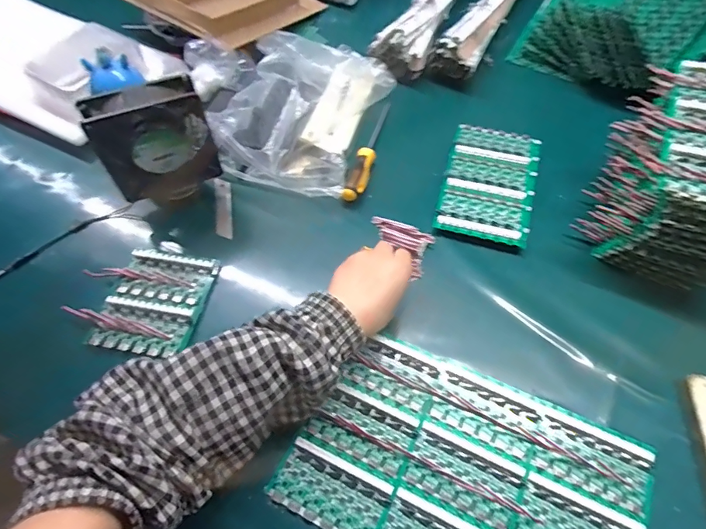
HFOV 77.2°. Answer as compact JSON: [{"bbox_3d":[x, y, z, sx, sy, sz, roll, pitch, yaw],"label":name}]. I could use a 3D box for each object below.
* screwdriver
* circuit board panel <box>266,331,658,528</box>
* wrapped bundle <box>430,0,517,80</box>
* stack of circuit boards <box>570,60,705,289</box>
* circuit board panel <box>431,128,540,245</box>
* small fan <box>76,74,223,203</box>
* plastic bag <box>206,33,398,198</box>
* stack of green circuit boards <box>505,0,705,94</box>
[{"bbox_3d":[0.022,-0.161,0.610,0.024,0.022,0.192,11,60,9],"label":"screwdriver"},{"bbox_3d":[0.105,0.188,0.402,0.299,0.012,0.188,20,61,15],"label":"circuit board panel"},{"bbox_3d":[0.217,-0.409,0.720,0.068,0.049,0.289,26,63,17],"label":"wrapped bundle"},{"bbox_3d":[0.359,-0.100,0.483,0.138,0.138,0.177,20,62,14],"label":"stack of circuit boards"},{"bbox_3d":[0.180,-0.109,0.582,0.113,0.020,0.186,14,60,11],"label":"circuit board panel"},{"bbox_3d":[-0.230,-0.141,0.522,0.123,0.137,0.050,-27,62,-14],"label":"small fan"},{"bbox_3d":[-0.062,-0.219,0.614,0.169,0.090,0.253,16,61,12],"label":"plastic bag"},{"bbox_3d":[0.396,-0.375,0.654,0.211,0.143,0.203,37,67,22],"label":"stack of green circuit boards"}]

